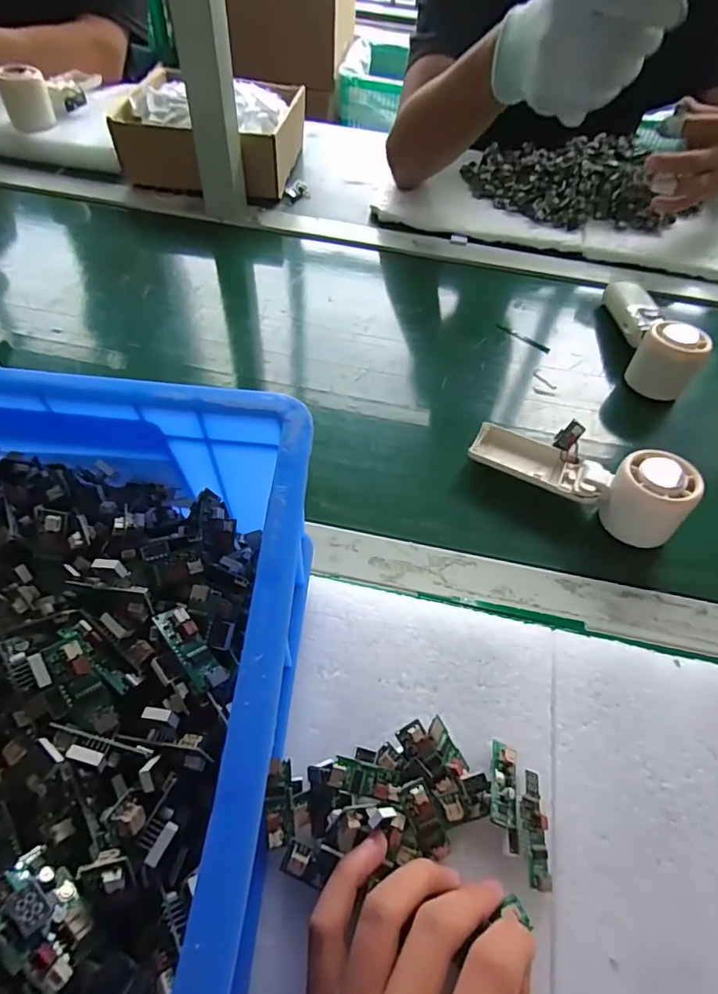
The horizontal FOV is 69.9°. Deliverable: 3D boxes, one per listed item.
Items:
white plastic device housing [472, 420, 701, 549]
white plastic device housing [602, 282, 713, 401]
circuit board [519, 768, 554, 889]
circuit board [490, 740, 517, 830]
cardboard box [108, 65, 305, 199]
[{"bbox_3d":[0.171,-0.019,0.408,0.161,0.063,0.049,29,58,15],"label":"white plastic device housing"},{"bbox_3d":[0.295,-0.170,0.515,0.051,0.053,0.152,5,55,-2],"label":"white plastic device housing"},{"bbox_3d":[0.087,0.163,0.253,0.013,0.009,0.049,2,64,-3],"label":"circuit board"},{"bbox_3d":[0.074,0.147,0.263,0.014,0.009,0.038,13,55,4],"label":"circuit board"},{"bbox_3d":[-0.187,-0.485,0.688,0.203,0.085,0.209,9,55,1],"label":"cardboard box"}]

